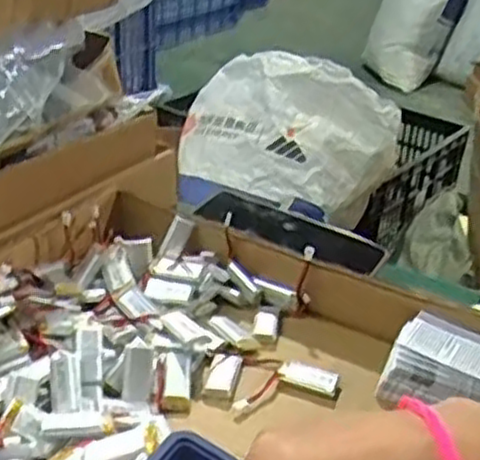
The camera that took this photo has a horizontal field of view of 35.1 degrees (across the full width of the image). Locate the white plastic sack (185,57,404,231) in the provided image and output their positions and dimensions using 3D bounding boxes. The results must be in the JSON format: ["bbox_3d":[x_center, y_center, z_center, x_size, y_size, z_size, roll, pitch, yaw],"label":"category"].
[{"bbox_3d":[0.091,-0.161,1.415,0.391,0.283,0.259,3,30,0],"label":"white plastic sack"}]

